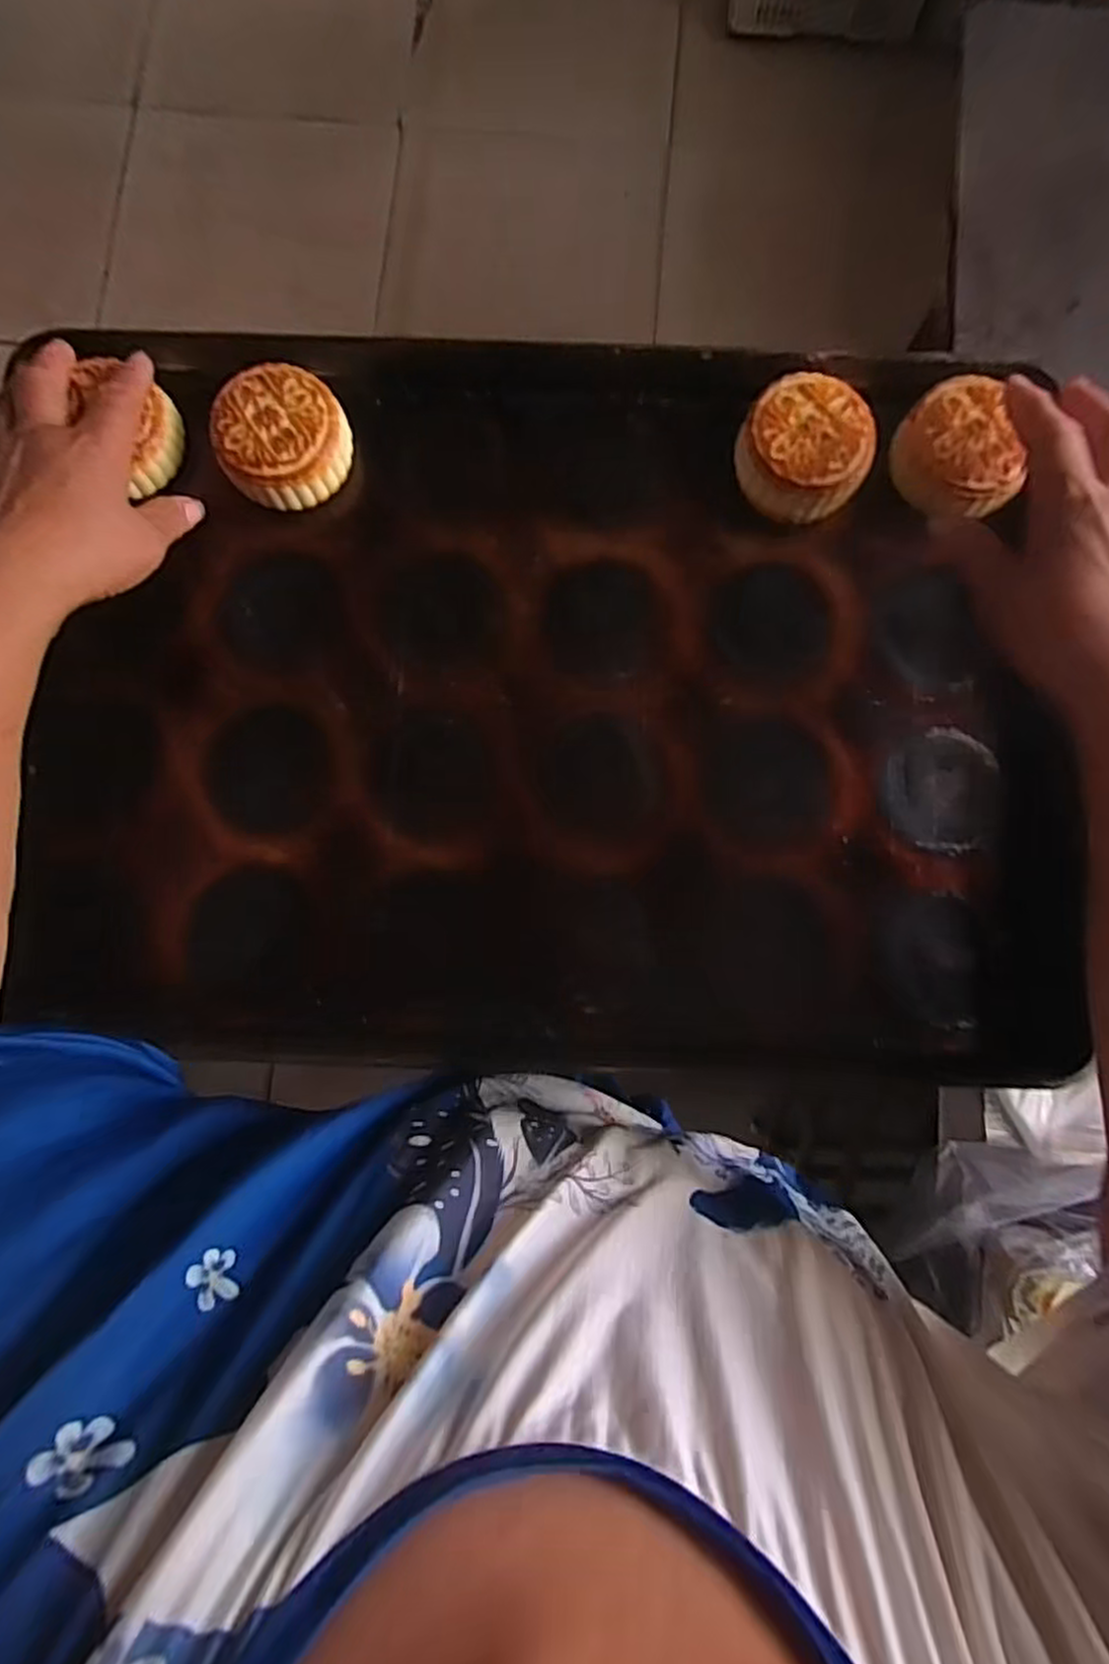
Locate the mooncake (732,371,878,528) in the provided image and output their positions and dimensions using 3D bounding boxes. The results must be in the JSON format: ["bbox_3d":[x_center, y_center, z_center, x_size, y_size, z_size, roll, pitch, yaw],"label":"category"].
[{"bbox_3d":[0.143,-0.218,0.400,0.072,0.029,0.066,0,83,0],"label":"mooncake"}]

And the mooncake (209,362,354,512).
[{"bbox_3d":[-0.156,-0.226,0.402,0.068,0.027,0.069,0,83,0],"label":"mooncake"}]

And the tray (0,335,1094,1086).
[{"bbox_3d":[-0.012,-0.075,0.389,0.574,0.048,0.430,1,83,0],"label":"tray"}]

